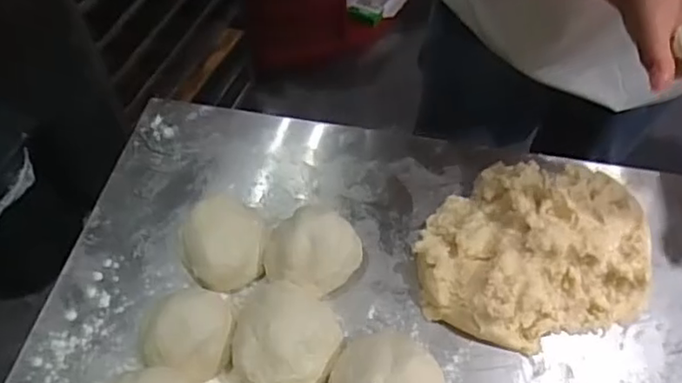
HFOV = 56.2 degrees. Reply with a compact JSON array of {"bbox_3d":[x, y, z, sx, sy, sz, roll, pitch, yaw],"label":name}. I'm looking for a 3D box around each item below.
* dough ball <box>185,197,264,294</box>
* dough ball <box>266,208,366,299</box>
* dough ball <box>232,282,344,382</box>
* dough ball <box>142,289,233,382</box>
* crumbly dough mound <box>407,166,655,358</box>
[{"bbox_3d":[-0.111,0.051,0.617,0.073,0.055,0.075,-1,55,1],"label":"dough ball"},{"bbox_3d":[-0.029,0.059,0.610,0.081,0.065,0.074,-1,55,1],"label":"dough ball"},{"bbox_3d":[-0.047,0.129,0.565,0.092,0.059,0.091,-1,55,1],"label":"dough ball"},{"bbox_3d":[-0.133,0.126,0.567,0.070,0.057,0.076,-1,55,1],"label":"dough ball"},{"bbox_3d":[0.175,0.047,0.602,0.207,0.079,0.172,-14,56,-8],"label":"crumbly dough mound"}]

